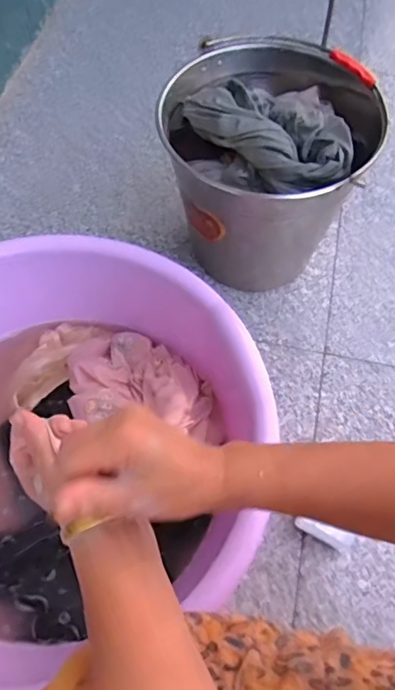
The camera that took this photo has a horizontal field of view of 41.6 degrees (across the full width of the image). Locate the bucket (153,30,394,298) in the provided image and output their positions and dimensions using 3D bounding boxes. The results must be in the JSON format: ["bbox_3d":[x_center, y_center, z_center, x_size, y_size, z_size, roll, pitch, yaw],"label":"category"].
[{"bbox_3d":[0.102,-0.280,0.868,0.300,0.300,0.293,0,62,0],"label":"bucket"}]

